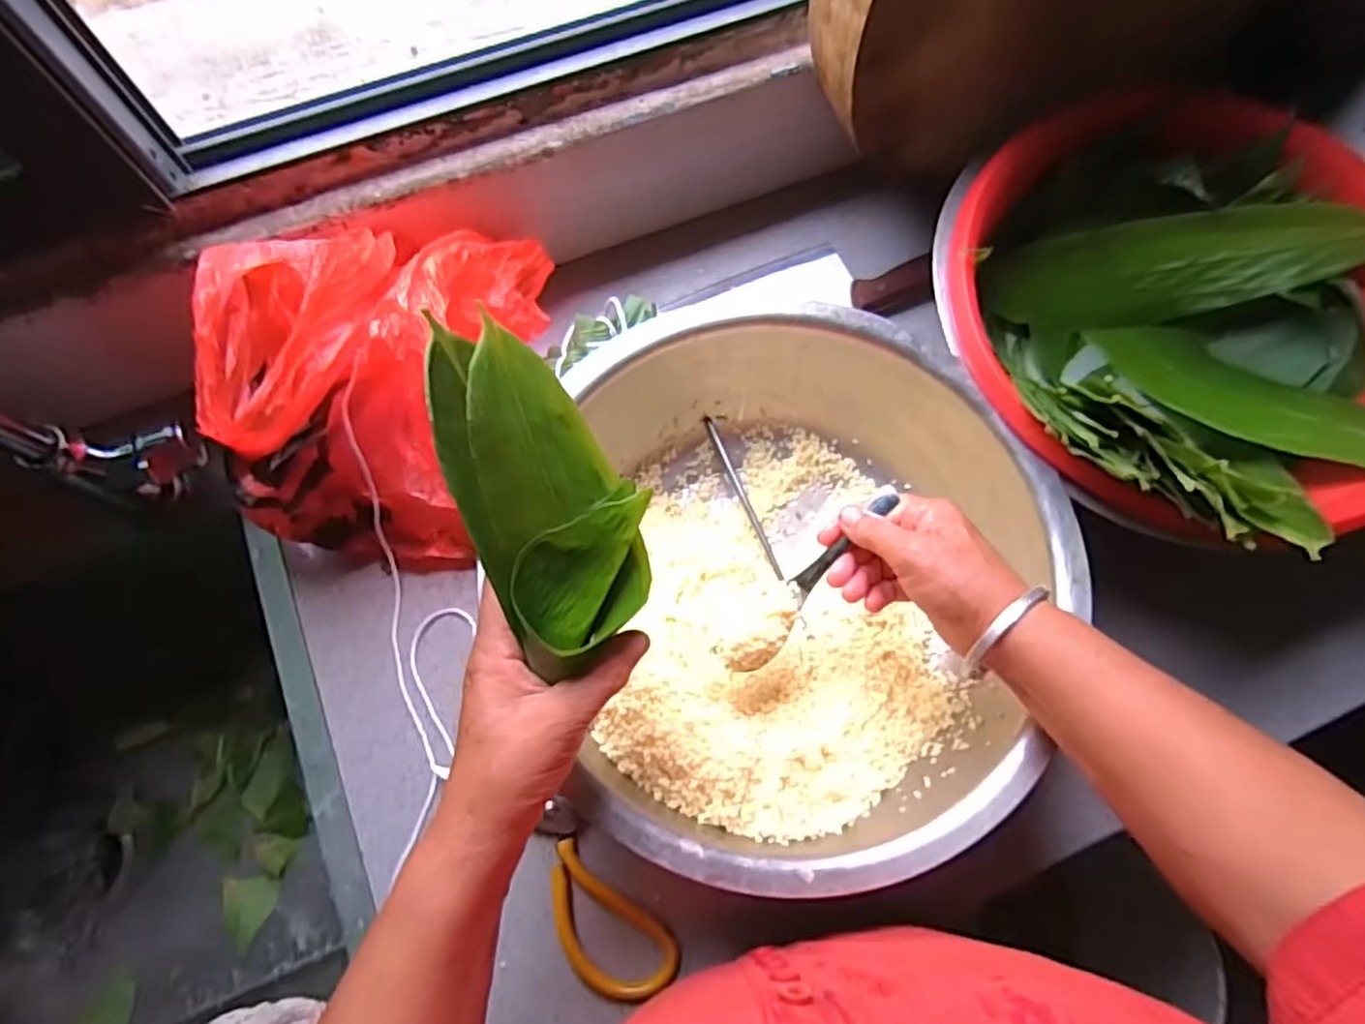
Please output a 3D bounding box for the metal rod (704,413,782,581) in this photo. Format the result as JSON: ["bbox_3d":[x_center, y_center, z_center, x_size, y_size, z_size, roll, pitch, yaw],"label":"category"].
[{"bbox_3d":[0.047,-0.012,0.543,0.008,0.012,0.139,-21,74,-7],"label":"metal rod"}]

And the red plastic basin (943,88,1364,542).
[{"bbox_3d":[0.353,-0.130,0.500,0.329,0.128,0.308,0,72,-1],"label":"red plastic basin"}]

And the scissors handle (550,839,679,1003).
[{"bbox_3d":[-0.054,0.272,0.457,0.104,0.006,0.054,38,76,10],"label":"scissors handle"}]

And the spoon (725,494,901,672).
[{"bbox_3d":[0.077,0.043,0.430,0.023,0.025,0.139,38,86,10],"label":"spoon"}]

